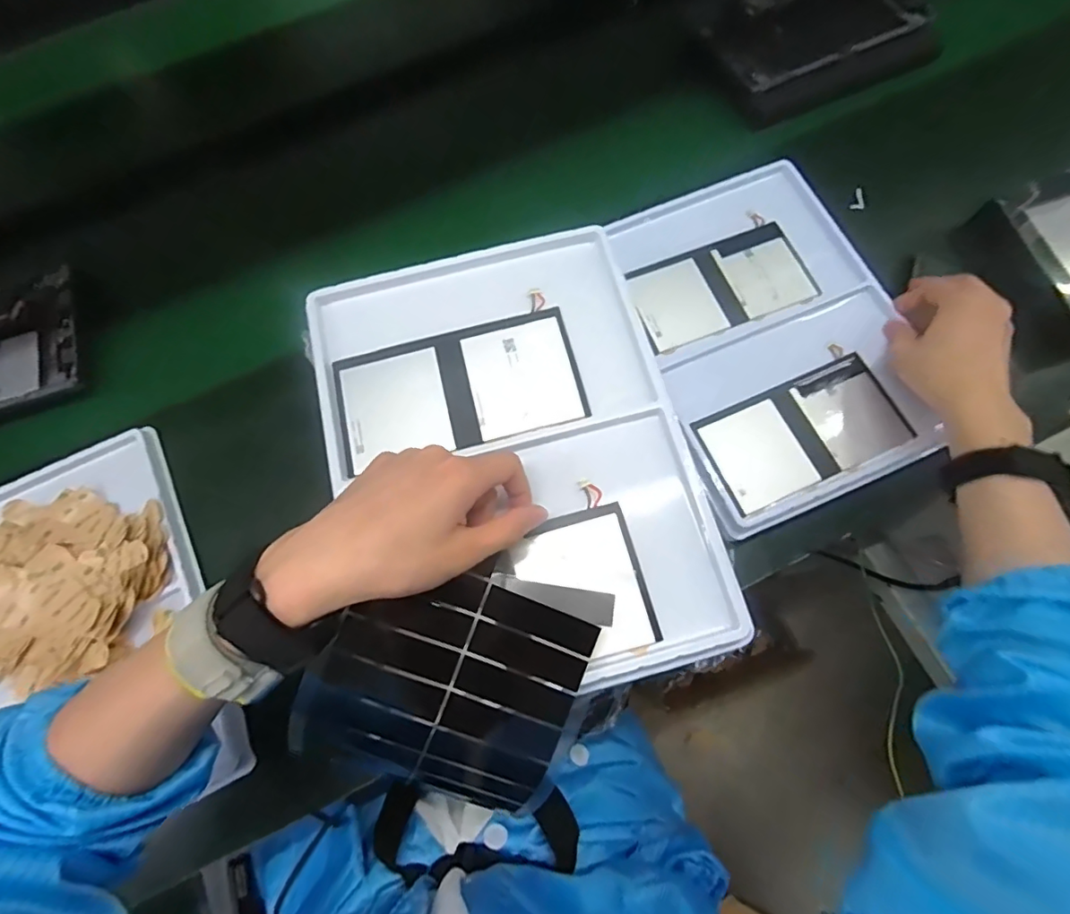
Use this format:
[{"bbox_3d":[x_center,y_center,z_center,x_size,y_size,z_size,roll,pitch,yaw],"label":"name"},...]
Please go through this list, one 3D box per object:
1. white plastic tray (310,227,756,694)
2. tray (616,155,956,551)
[{"bbox_3d":[-0.017,-0.005,0.369,0.236,0.023,0.321,-15,70,-3],"label":"white plastic tray"},{"bbox_3d":[0.218,-0.119,0.493,0.231,0.032,0.328,-18,70,-4],"label":"tray"}]

